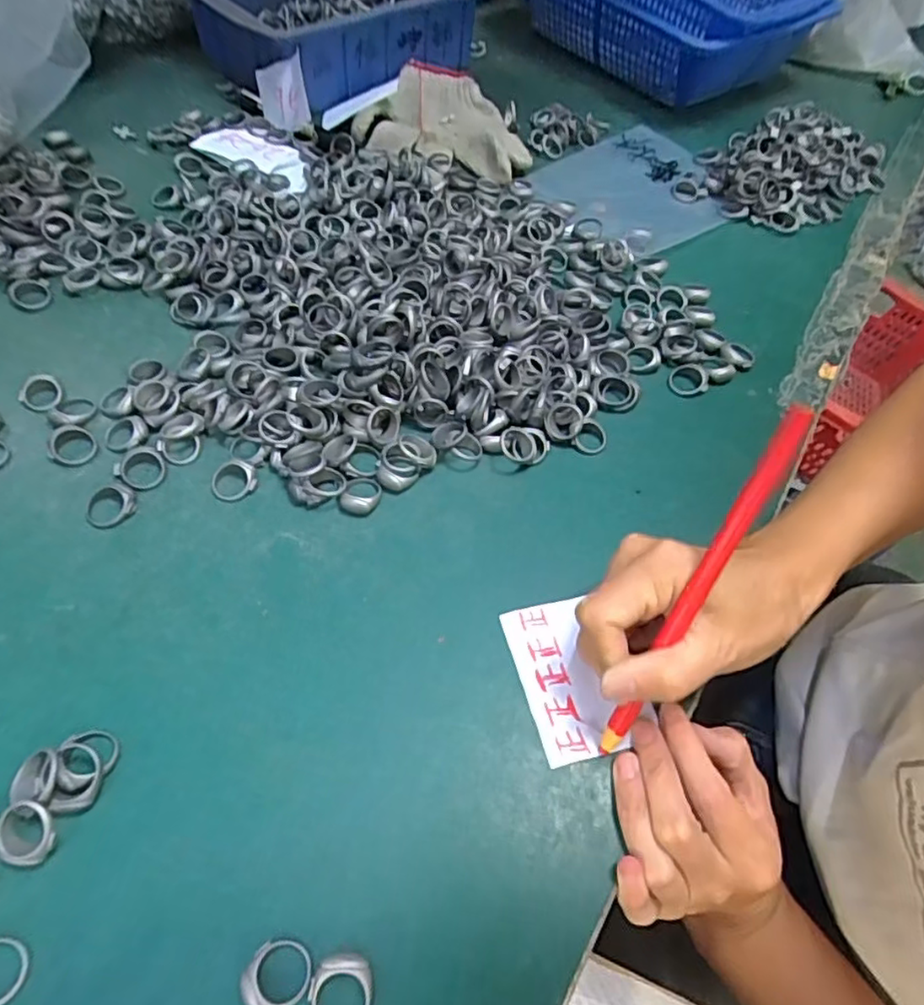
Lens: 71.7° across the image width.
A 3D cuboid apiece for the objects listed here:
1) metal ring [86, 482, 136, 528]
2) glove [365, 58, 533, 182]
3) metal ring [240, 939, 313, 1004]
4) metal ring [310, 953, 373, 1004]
[{"bbox_3d":[-0.182,0.001,0.331,0.024,0.007,0.024,2,55,-3],"label":"metal ring"},{"bbox_3d":[-0.011,-0.355,0.587,0.129,0.031,0.201,2,55,-3],"label":"glove"},{"bbox_3d":[-0.065,0.165,0.223,0.023,0.007,0.021,2,55,-3],"label":"metal ring"},{"bbox_3d":[-0.041,0.170,0.221,0.021,0.008,0.023,2,55,-3],"label":"metal ring"}]

